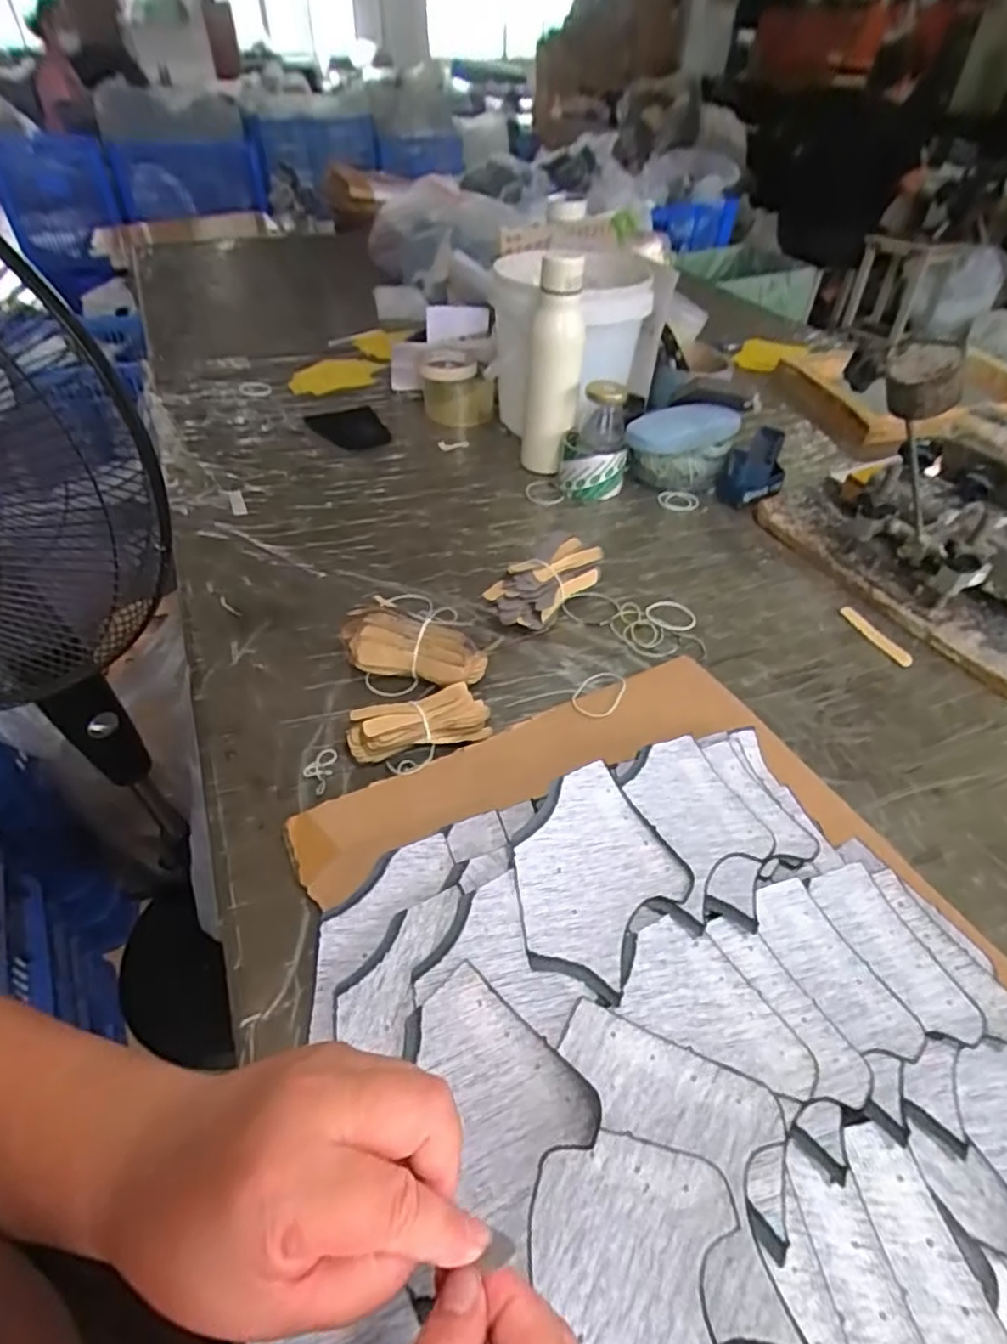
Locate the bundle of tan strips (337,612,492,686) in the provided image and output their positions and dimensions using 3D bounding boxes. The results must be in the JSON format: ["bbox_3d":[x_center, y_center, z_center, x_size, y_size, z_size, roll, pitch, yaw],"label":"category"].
[{"bbox_3d":[-0.080,-0.018,0.547,0.123,0.048,0.042,7,45,6],"label":"bundle of tan strips"}]

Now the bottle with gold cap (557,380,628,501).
[{"bbox_3d":[0.114,-0.283,0.792,0.080,0.127,0.070,8,43,6],"label":"bottle with gold cap"}]

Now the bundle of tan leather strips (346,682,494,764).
[{"bbox_3d":[-0.065,0.040,0.504,0.109,0.027,0.040,-14,47,-15],"label":"bundle of tan leather strips"}]

